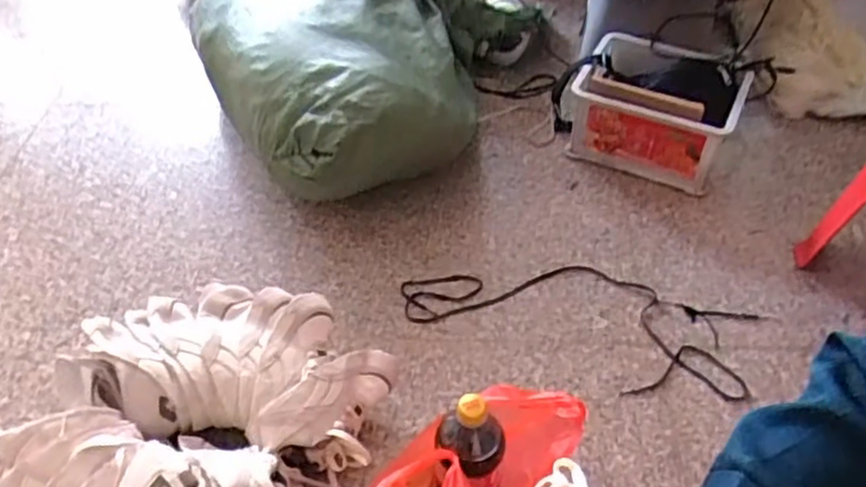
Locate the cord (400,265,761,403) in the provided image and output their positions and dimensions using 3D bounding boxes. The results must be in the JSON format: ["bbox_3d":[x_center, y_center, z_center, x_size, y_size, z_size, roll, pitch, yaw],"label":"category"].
[{"bbox_3d":[0.226,0.110,1.088,0.522,0.010,0.203,16,49,15],"label":"cord"}]

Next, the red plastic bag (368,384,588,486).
[{"bbox_3d":[0.049,0.274,0.779,0.133,0.212,0.227,30,54,26],"label":"red plastic bag"}]

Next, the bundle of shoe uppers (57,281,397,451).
[{"bbox_3d":[-0.304,0.169,0.941,0.480,0.139,0.211,9,47,9],"label":"bundle of shoe uppers"}]

